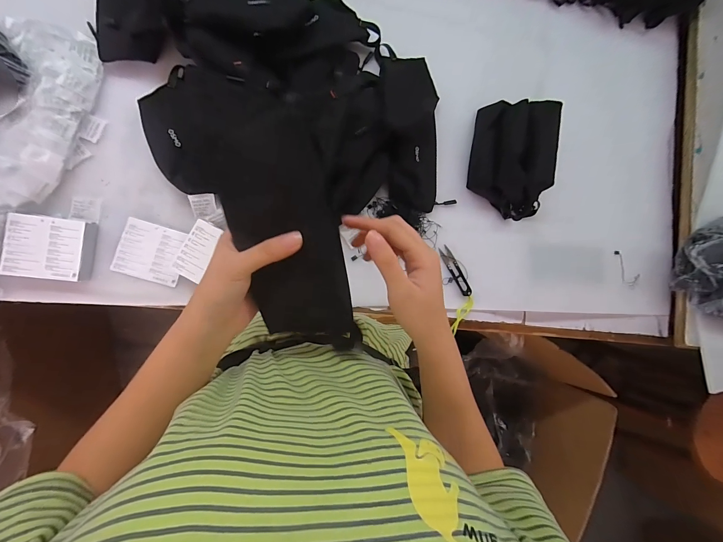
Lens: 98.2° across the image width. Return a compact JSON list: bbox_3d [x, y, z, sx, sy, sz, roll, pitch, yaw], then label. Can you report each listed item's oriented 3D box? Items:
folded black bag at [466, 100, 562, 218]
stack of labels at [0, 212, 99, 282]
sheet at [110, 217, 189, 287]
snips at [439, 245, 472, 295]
[{"bbox_3d":[0.279,-0.211,0.576,0.137,0.064,0.209,5,87,-9],"label":"folded black bag"},{"bbox_3d":[-0.468,-0.035,0.472,0.101,0.031,0.095,8,87,-9],"label":"stack of labels"},{"bbox_3d":[-0.339,-0.030,0.504,0.100,0.007,0.088,17,86,-8],"label":"sheet"},{"bbox_3d":[0.177,0.000,0.587,0.024,0.011,0.102,-26,92,-9],"label":"snips"}]

